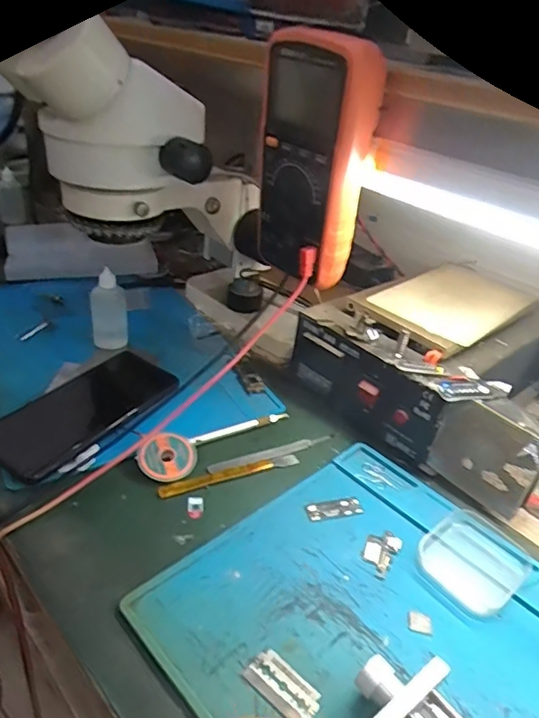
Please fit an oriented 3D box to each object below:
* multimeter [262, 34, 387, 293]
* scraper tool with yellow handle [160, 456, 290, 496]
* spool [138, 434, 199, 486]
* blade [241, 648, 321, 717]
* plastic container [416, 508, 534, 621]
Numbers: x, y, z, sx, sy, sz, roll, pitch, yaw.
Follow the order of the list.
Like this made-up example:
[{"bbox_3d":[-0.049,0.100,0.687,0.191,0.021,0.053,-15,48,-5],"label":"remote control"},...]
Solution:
[{"bbox_3d":[0.030,-0.151,0.416,0.088,0.171,0.041,30,39,32],"label":"multimeter"},{"bbox_3d":[-0.031,0.094,0.436,0.121,0.005,0.012,-9,35,-25],"label":"scraper tool with yellow handle"},{"bbox_3d":[-0.083,0.080,0.432,0.044,0.012,0.041,7,52,-14],"label":"spool"},{"bbox_3d":[0.008,0.184,0.298,0.042,0.004,0.022,32,50,26],"label":"blade"},{"bbox_3d":[0.144,0.142,0.375,0.070,0.019,0.063,-20,41,-37],"label":"plastic container"}]

